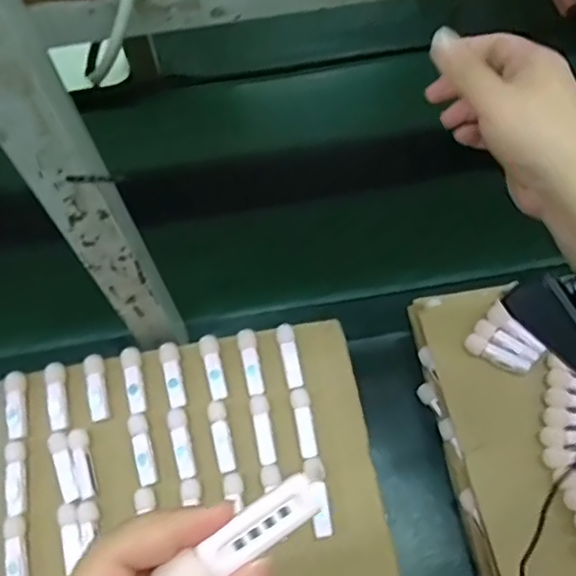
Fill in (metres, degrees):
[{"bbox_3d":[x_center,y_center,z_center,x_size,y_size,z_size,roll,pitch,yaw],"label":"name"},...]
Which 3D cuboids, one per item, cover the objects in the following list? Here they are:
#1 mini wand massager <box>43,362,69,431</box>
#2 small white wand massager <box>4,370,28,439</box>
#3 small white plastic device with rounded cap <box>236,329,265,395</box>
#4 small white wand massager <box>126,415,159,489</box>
[{"bbox_3d":[-0.223,0.103,0.574,0.018,0.011,0.066,-14,62,-5],"label":"mini wand massager"},{"bbox_3d":[-0.260,0.112,0.572,0.017,0.015,0.063,-13,62,-4],"label":"small white wand massager"},{"bbox_3d":[-0.036,0.072,0.584,0.019,0.012,0.063,-14,62,-5],"label":"small white plastic device with rounded cap"},{"bbox_3d":[-0.136,0.149,0.554,0.018,0.011,0.065,-17,62,-6],"label":"small white wand massager"}]

